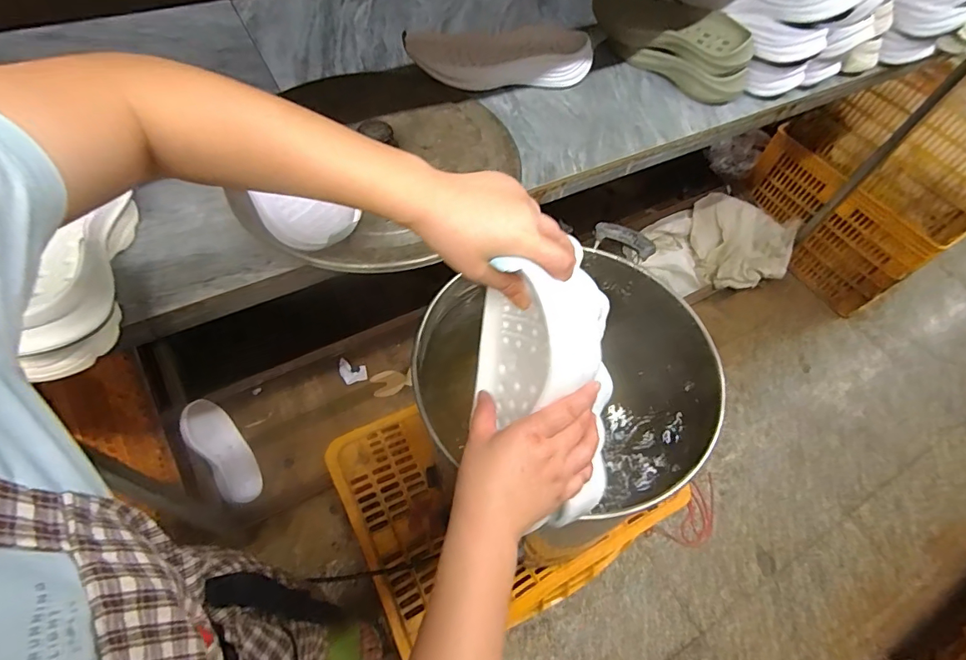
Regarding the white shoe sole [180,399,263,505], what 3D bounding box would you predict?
[{"bbox_3d":[-0.674,0.314,1.231,0.029,0.292,0.133,-17,17,23],"label":"white shoe sole"}]

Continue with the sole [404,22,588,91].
[{"bbox_3d":[0.025,-0.448,0.769,0.287,0.055,0.104,-2,58,-6],"label":"sole"}]

